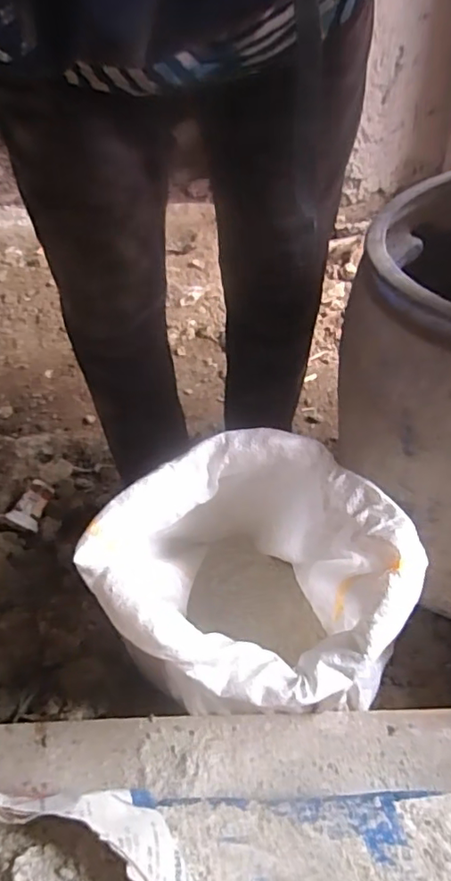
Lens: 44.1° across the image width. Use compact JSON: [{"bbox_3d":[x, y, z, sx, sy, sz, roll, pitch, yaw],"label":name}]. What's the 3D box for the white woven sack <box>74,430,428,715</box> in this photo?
[{"bbox_3d":[0.029,0.177,0.597,0.290,0.294,0.244,27,55,29],"label":"white woven sack"}]

